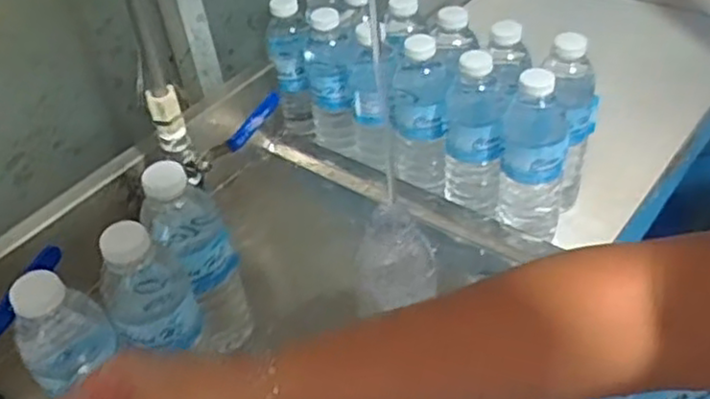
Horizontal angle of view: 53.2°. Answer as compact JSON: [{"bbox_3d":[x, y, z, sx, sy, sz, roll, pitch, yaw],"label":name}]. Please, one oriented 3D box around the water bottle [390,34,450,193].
[{"bbox_3d":[0.068,-0.088,0.729,0.059,0.156,0.067,-3,42,5],"label":"water bottle"}]

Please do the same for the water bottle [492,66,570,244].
[{"bbox_3d":[0.171,-0.034,0.687,0.061,0.200,0.053,3,43,12],"label":"water bottle"}]

